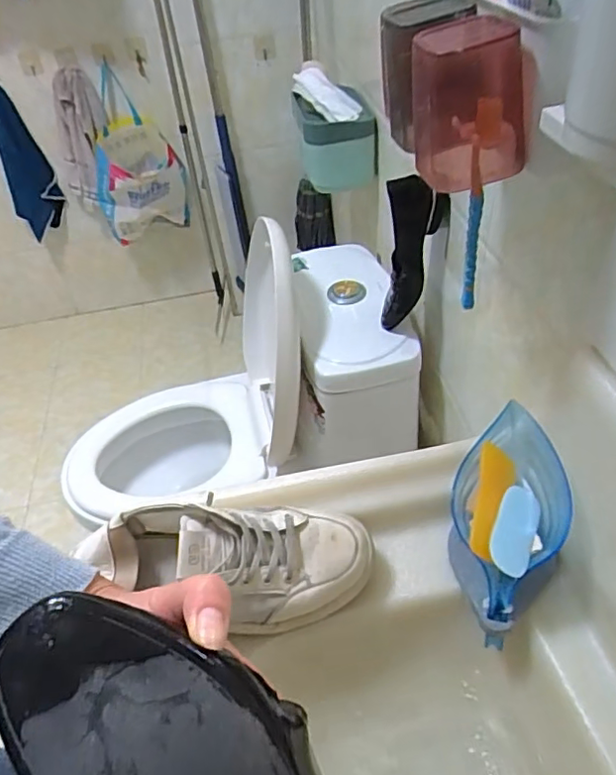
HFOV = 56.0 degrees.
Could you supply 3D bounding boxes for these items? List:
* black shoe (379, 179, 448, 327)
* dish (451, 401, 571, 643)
[{"bbox_3d":[0.156,-0.195,0.870,0.085,0.225,0.058,6,46,14],"label":"black shoe"},{"bbox_3d":[0.168,0.109,0.491,0.088,0.077,0.191,10,70,18],"label":"dish"}]

